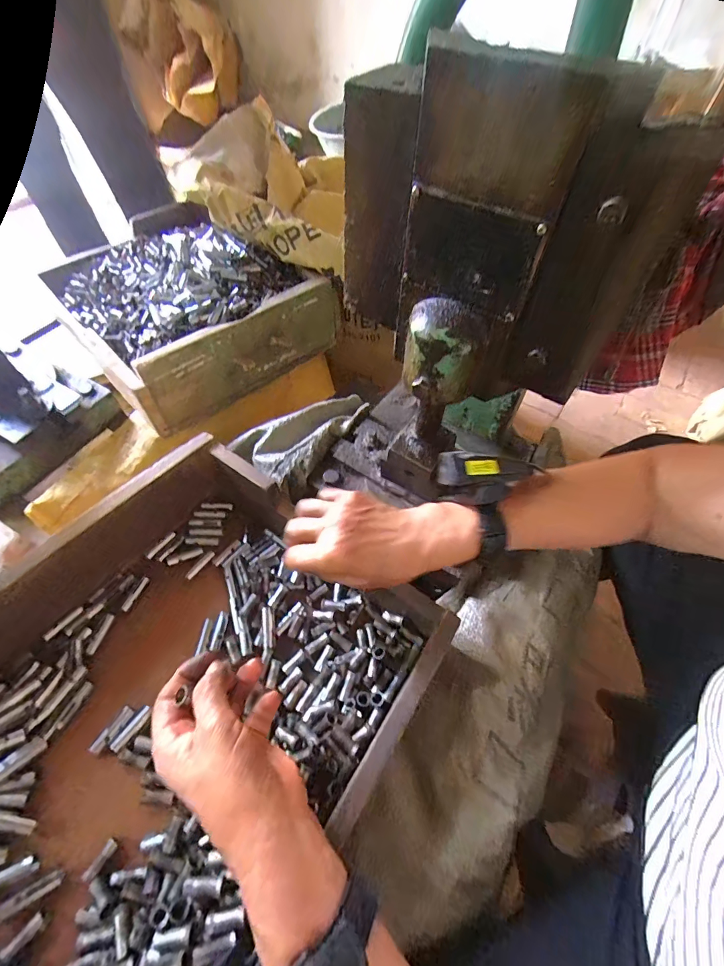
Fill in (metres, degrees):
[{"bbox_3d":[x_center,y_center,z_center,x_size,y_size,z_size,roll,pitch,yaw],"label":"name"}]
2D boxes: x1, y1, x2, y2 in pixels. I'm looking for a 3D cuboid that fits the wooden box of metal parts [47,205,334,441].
[{"bbox_3d":[-0.321,-0.307,0.654,0.297,0.130,0.452,-38,64,-25],"label":"wooden box of metal parts"}]

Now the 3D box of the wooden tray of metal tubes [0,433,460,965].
[{"bbox_3d":[-0.172,0.184,0.300,0.324,0.137,0.439,31,59,19],"label":"wooden tray of metal tubes"}]

